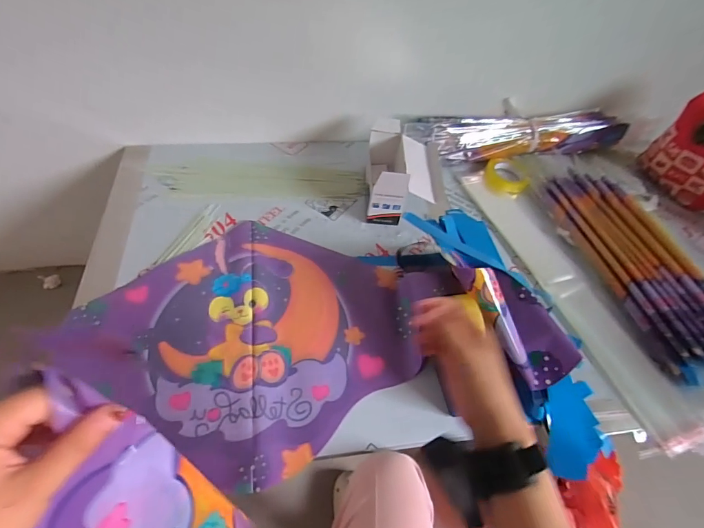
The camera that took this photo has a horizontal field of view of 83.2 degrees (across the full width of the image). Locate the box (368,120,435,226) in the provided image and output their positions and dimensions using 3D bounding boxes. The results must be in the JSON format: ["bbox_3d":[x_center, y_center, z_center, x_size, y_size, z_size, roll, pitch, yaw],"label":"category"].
[{"bbox_3d":[0.108,-0.216,0.926,0.144,0.124,0.229,3,51,-3],"label":"box"}]

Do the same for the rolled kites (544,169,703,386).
[{"bbox_3d":[0.616,-0.021,0.862,0.198,0.052,0.548,-10,53,-13],"label":"rolled kites"}]

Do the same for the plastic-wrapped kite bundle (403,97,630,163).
[{"bbox_3d":[0.447,-0.355,1.082,0.641,0.088,0.138,-9,53,-12],"label":"plastic-wrapped kite bundle"}]

